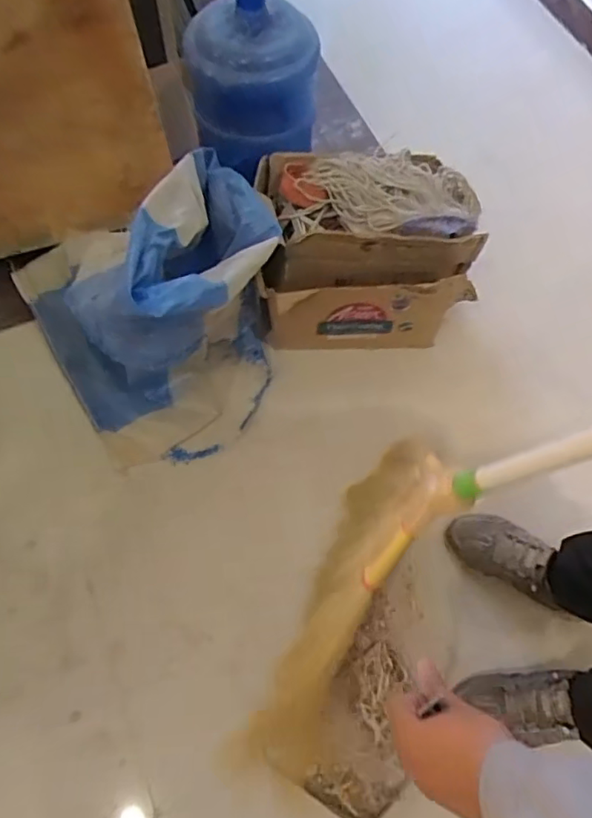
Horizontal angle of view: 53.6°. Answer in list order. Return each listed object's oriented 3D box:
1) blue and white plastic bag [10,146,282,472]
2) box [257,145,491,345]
[{"bbox_3d":[-0.257,-0.219,1.094,0.447,0.403,0.519,-30,70,-15],"label":"blue and white plastic bag"},{"bbox_3d":[0.139,-0.328,1.193,0.433,0.254,0.341,-5,65,-5],"label":"box"}]

